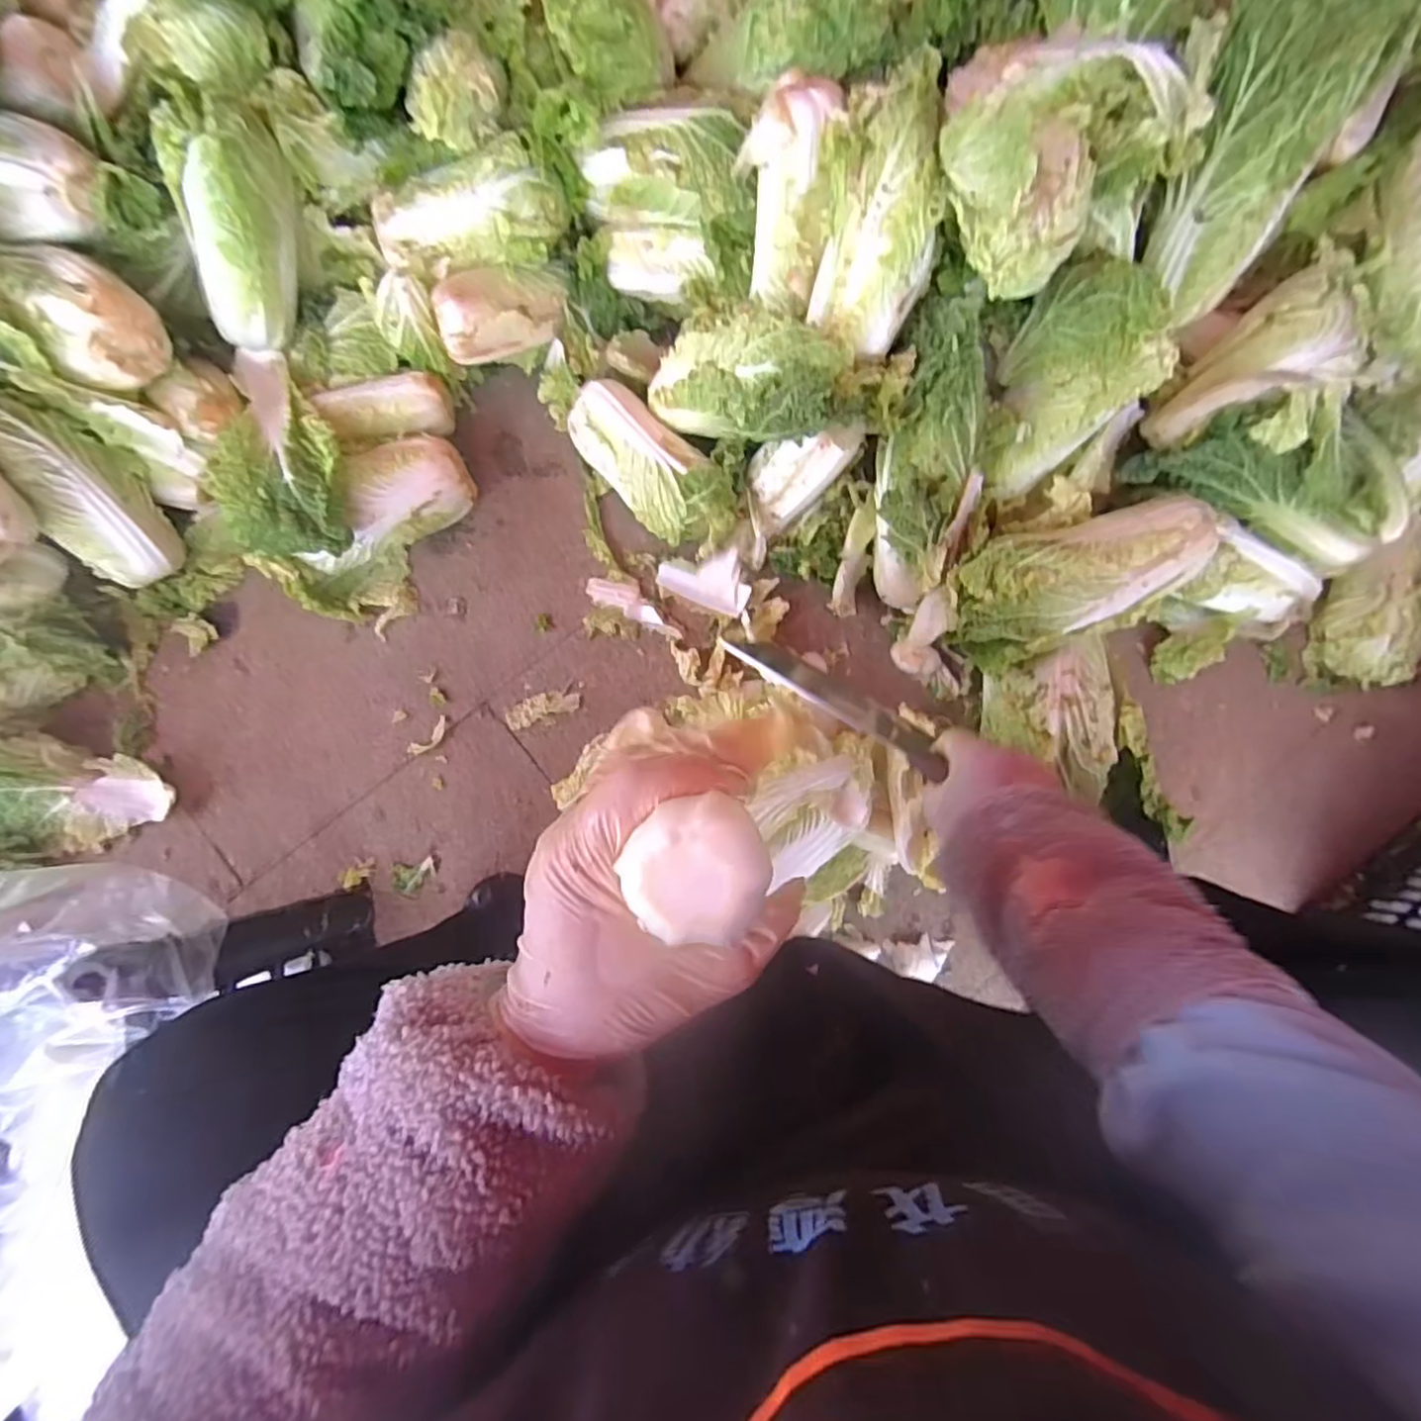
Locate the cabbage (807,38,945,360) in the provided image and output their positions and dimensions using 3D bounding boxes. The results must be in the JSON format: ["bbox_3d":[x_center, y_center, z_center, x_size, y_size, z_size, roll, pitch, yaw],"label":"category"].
[{"bbox_3d":[0.159,-0.430,0.597,0.103,0.095,0.209,24,120,23],"label":"cabbage"}]

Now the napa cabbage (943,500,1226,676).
[{"bbox_3d":[0.346,-0.126,0.653,0.253,0.087,0.110,-23,81,-5],"label":"napa cabbage"}]

